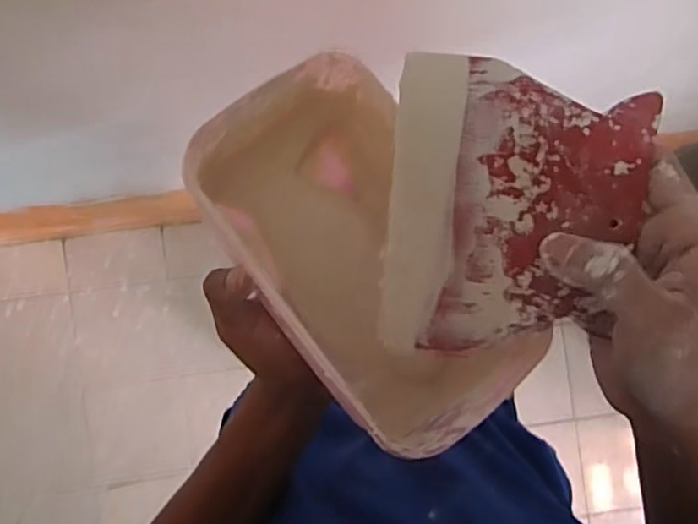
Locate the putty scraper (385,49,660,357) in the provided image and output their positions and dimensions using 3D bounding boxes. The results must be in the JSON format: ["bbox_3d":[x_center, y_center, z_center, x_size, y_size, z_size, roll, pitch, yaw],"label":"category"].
[{"bbox_3d":[0.070,-0.020,0.262,0.105,0.004,0.121,4,105,-2],"label":"putty scraper"}]

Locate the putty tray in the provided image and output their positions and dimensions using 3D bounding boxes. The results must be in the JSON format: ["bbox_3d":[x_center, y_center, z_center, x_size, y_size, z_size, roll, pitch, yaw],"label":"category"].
[{"bbox_3d":[0.006,0.000,0.316,0.098,0.082,0.188,-31,85,-2],"label":"putty tray"}]

